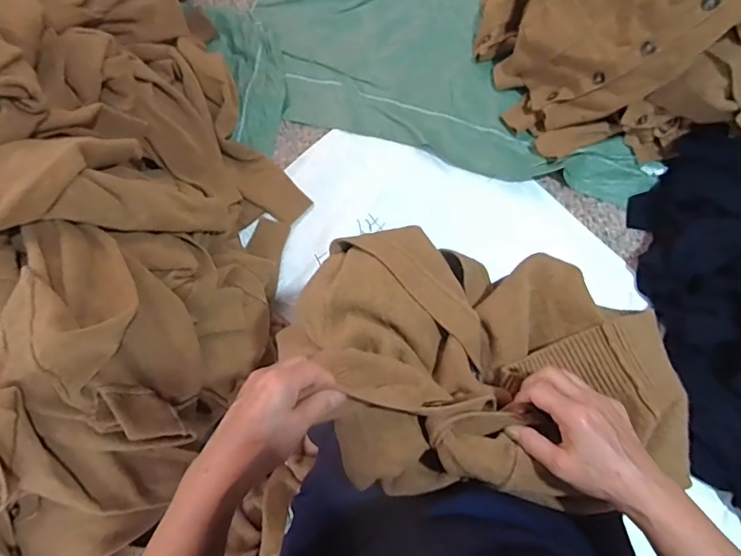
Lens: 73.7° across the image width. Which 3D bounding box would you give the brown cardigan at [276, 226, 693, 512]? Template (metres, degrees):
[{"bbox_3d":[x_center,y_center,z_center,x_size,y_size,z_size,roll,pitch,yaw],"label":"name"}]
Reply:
[{"bbox_3d":[0.124,0.081,0.518,0.417,0.096,0.254,10,74,3],"label":"brown cardigan"}]

